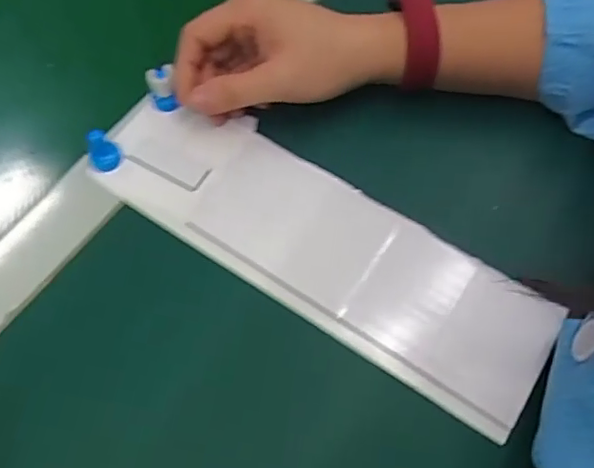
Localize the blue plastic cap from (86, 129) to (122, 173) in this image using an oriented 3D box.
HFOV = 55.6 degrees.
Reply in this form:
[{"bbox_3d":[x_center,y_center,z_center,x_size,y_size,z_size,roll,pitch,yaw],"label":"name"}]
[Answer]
[{"bbox_3d":[-0.114,-0.049,0.331,0.017,0.012,0.023,-24,65,-12],"label":"blue plastic cap"}]

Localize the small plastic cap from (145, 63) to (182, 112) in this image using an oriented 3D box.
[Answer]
[{"bbox_3d":[-0.080,-0.088,0.343,0.017,0.026,0.014,-32,66,-18],"label":"small plastic cap"}]

